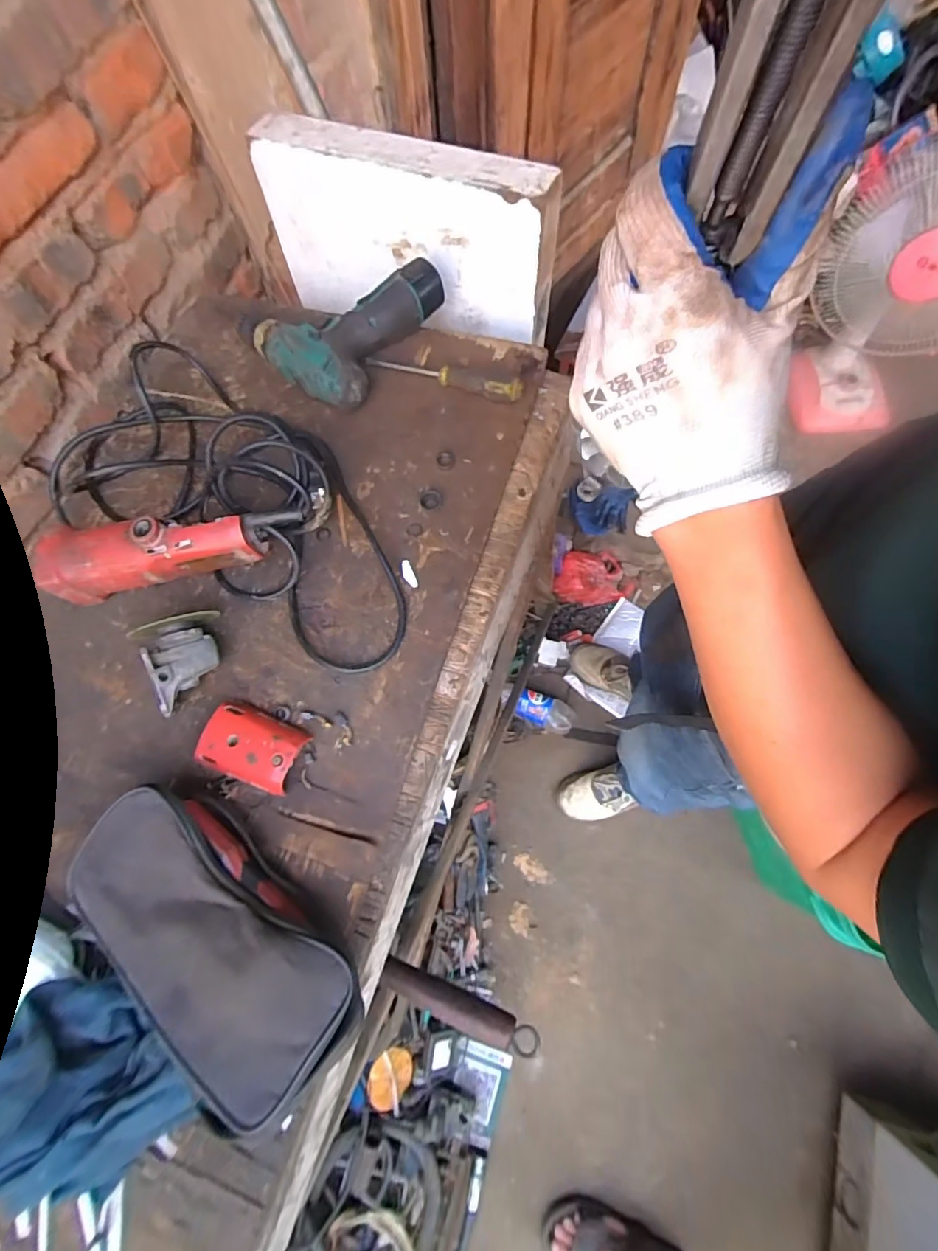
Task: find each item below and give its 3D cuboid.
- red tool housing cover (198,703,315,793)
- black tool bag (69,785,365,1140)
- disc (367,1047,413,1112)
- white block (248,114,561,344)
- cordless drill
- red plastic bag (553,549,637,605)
[{"bbox_3d":[-0.192,0.107,0.460,0.088,0.030,0.058,19,73,9],"label":"red tool housing cover"},{"bbox_3d":[-0.191,0.237,0.392,0.230,0.071,0.115,38,76,14],"label":"black tool bag"},{"bbox_3d":[-0.152,0.868,0.993,0.076,0.015,0.099,23,31,33],"label":"disc"},{"bbox_3d":[-0.076,-0.475,0.634,0.358,0.177,0.070,19,73,9],"label":"white block"},{"bbox_3d":[-0.154,-0.350,0.597,0.178,0.066,0.192,30,75,12],"label":"cordless drill"},{"bbox_3d":[0.329,-0.131,1.375,0.219,0.063,0.144,-6,70,1],"label":"red plastic bag"}]

